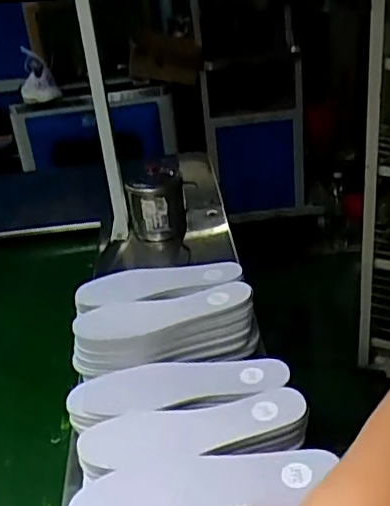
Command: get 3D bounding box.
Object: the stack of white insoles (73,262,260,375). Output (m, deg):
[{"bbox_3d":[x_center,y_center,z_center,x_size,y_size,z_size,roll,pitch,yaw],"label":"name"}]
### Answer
[{"bbox_3d":[-0.040,0.079,0.794,0.219,0.071,0.147,-7,30,-3],"label":"stack of white insoles"}]

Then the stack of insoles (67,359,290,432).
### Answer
[{"bbox_3d":[-0.020,0.150,0.700,0.240,0.029,0.078,-7,30,-3],"label":"stack of insoles"}]

